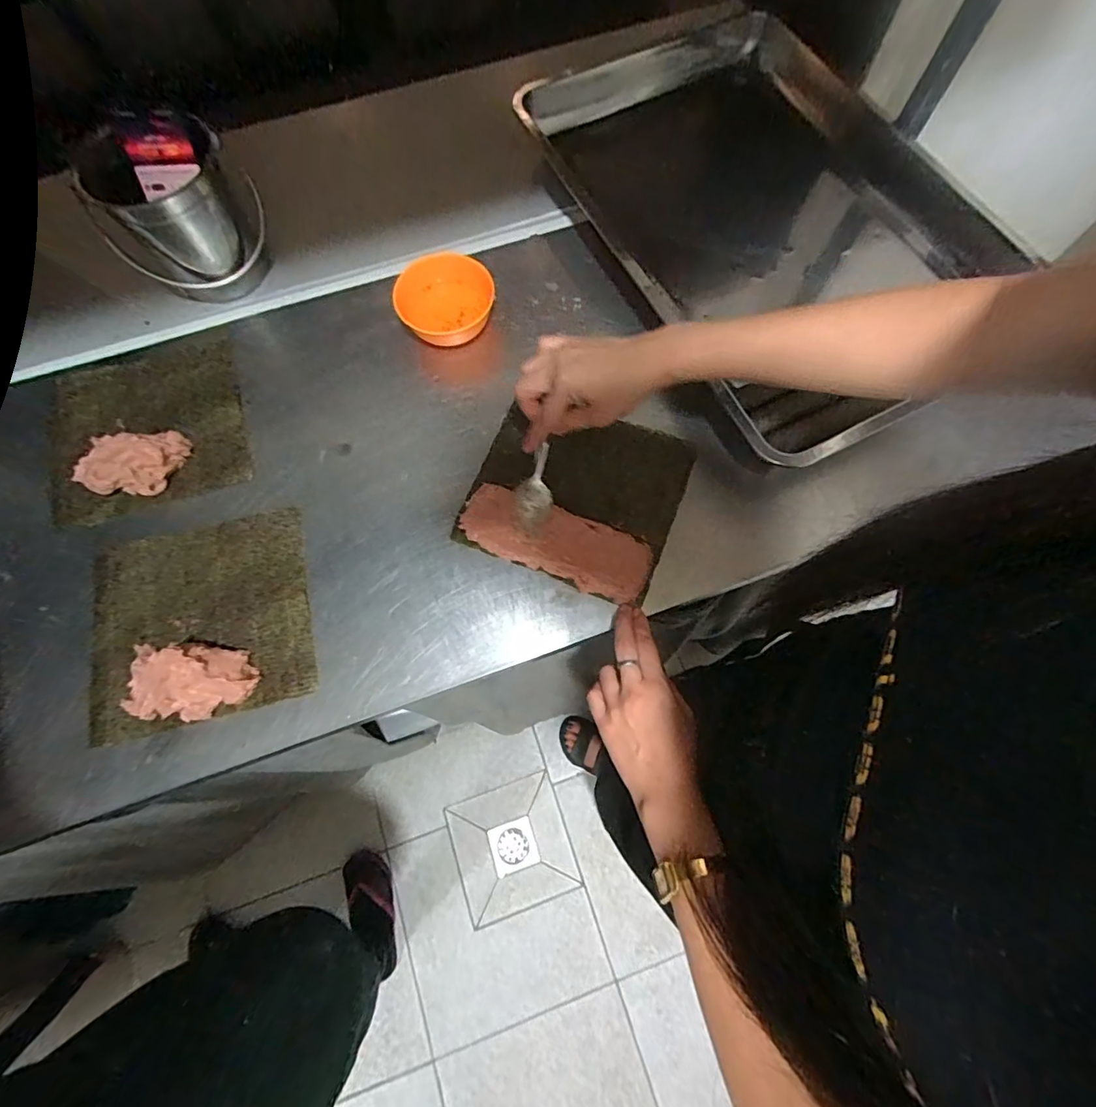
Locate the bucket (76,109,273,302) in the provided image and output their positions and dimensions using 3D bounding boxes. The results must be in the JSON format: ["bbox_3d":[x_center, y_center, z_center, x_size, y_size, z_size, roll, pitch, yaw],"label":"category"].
[{"bbox_3d":[-0.403,-0.380,0.568,0.137,0.133,0.137,0,71,0],"label":"bucket"}]

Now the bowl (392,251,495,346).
[{"bbox_3d":[-0.113,-0.276,0.558,0.105,0.044,0.091,-12,71,-4],"label":"bowl"}]

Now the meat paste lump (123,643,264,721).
[{"bbox_3d":[-0.316,0.111,0.440,0.111,0.036,0.060,3,71,2],"label":"meat paste lump"}]

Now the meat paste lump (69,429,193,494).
[{"bbox_3d":[-0.425,-0.095,0.514,0.097,0.033,0.067,-1,71,0],"label":"meat paste lump"}]

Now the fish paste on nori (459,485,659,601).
[{"bbox_3d":[0.007,-0.012,0.492,0.184,0.018,0.063,21,73,7],"label":"fish paste on nori"}]

